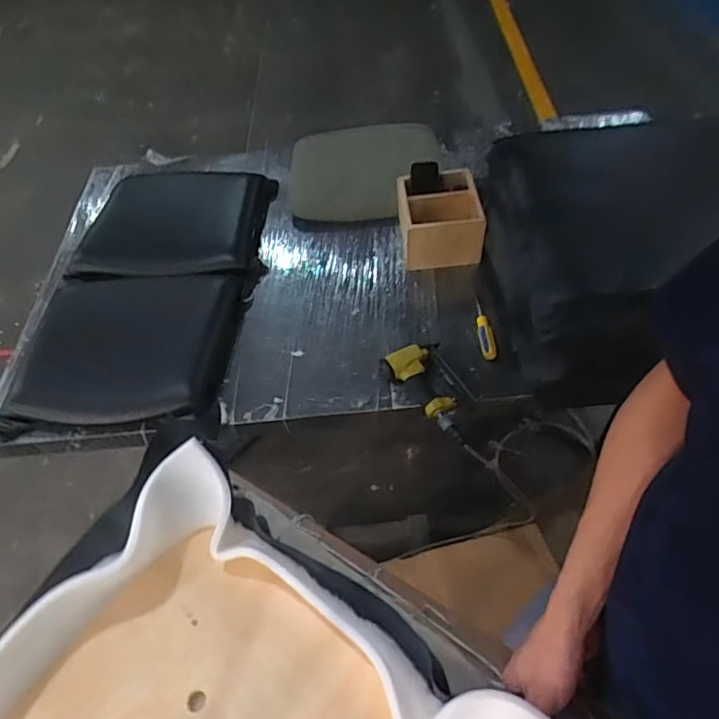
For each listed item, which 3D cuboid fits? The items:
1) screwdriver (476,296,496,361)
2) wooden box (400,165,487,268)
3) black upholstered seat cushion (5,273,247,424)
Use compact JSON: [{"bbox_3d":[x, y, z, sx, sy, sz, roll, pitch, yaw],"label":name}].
[{"bbox_3d":[0.291,-0.078,1.286,0.031,0.039,0.197,-4,51,2],"label":"screwdriver"},{"bbox_3d":[0.207,-0.377,1.451,0.204,0.149,0.261,-5,51,1],"label":"wooden box"},{"bbox_3d":[-0.535,-0.068,1.304,0.452,0.128,0.433,-2,51,4],"label":"black upholstered seat cushion"}]

